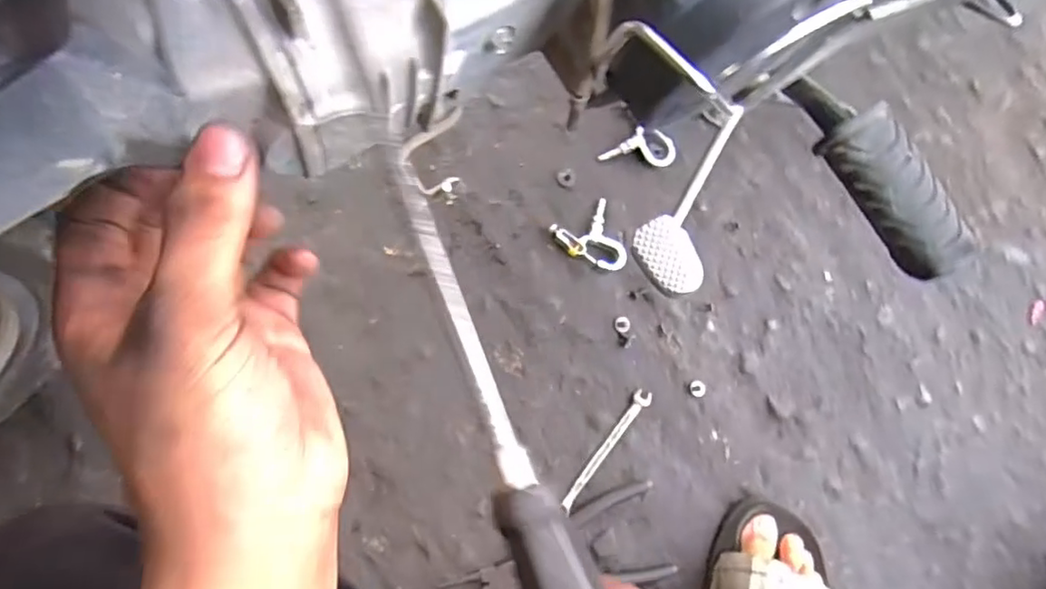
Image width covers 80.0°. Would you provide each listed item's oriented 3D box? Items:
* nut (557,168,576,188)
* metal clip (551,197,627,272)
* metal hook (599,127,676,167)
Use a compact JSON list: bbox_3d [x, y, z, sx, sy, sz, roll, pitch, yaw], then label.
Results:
[{"bbox_3d":[0.045,-0.120,0.636,0.019,0.004,0.019,1,82,-6],"label":"nut"},{"bbox_3d":[0.071,-0.052,0.616,0.063,0.014,0.068,-30,86,-9],"label":"metal clip"},{"bbox_3d":[0.120,-0.154,0.646,0.074,0.014,0.040,10,82,-4],"label":"metal hook"}]

